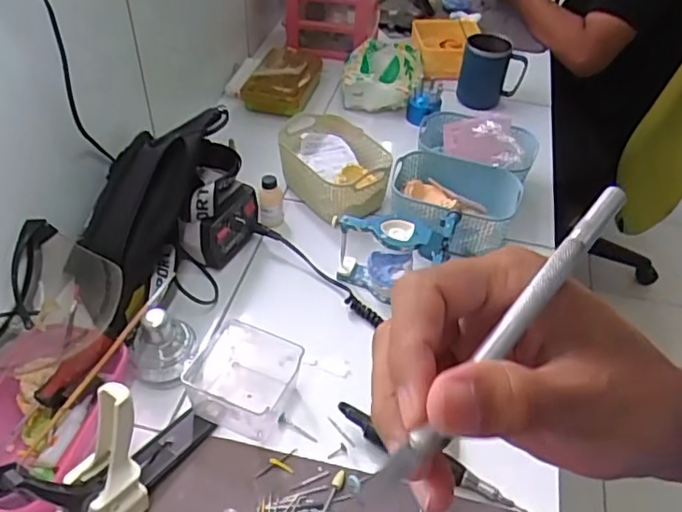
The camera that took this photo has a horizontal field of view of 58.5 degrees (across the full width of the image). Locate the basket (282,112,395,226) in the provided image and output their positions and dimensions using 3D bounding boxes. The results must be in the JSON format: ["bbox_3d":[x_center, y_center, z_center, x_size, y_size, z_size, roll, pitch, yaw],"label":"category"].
[{"bbox_3d":[-0.004,-0.133,0.895,0.138,0.076,0.179,-26,51,-26],"label":"basket"}]

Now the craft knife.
[{"bbox_3d":[0.054,0.022,0.193,0.009,0.007,0.133,34,70,28],"label":"craft knife"}]

